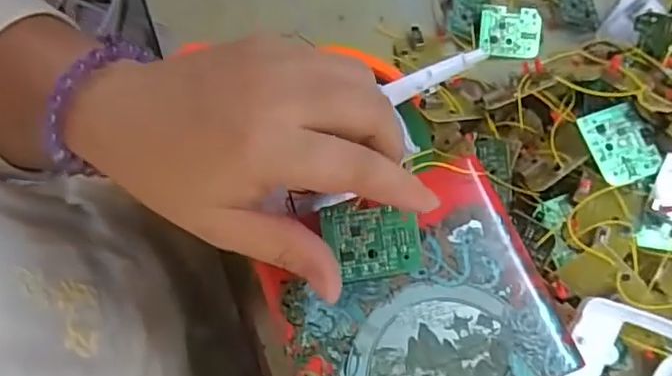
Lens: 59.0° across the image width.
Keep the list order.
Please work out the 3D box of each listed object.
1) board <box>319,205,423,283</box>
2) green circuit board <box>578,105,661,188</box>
[{"bbox_3d":[0.016,0.024,0.262,0.042,0.004,0.031,-6,89,-7],"label":"board"},{"bbox_3d":[0.155,-0.024,0.324,0.031,0.004,0.042,-21,77,-2],"label":"green circuit board"}]

